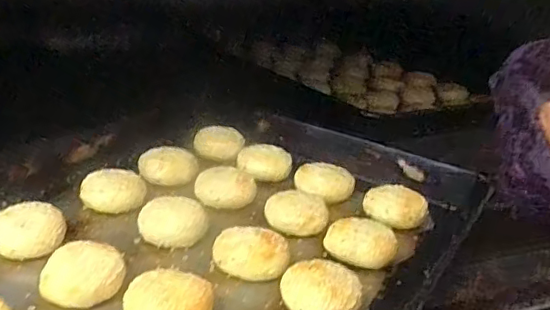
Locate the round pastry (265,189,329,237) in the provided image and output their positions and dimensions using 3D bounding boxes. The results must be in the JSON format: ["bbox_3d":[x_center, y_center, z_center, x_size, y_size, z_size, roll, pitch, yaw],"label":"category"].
[{"bbox_3d":[0.021,0.056,0.566,0.055,0.020,0.057,-1,23,-15],"label":"round pastry"}]

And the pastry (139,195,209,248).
[{"bbox_3d":[-0.093,0.060,0.531,0.059,0.028,0.059,0,22,-12],"label":"pastry"}]

